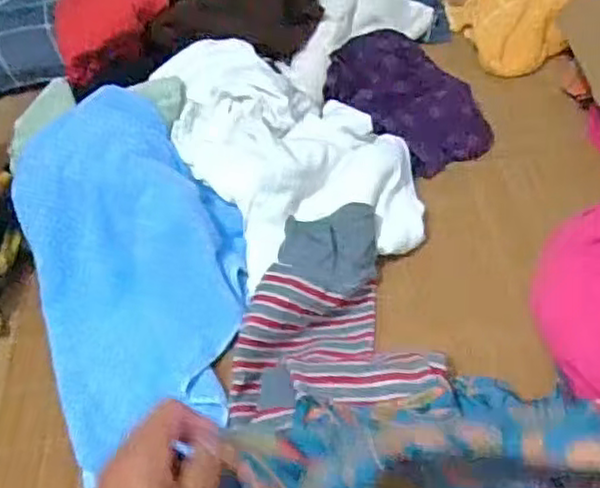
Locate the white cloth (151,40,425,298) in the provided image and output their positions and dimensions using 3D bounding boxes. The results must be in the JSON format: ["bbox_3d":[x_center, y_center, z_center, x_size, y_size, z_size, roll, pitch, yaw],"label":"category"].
[{"bbox_3d":[-0.017,-0.108,0.787,0.213,0.097,0.328,-22,49,-16],"label":"white cloth"}]

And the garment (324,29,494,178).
[{"bbox_3d":[0.129,-0.174,0.845,0.126,0.073,0.212,-36,54,-26],"label":"garment"}]

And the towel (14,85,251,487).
[{"bbox_3d":[-0.169,0.003,0.711,0.207,0.057,0.412,-21,69,-6],"label":"towel"}]

